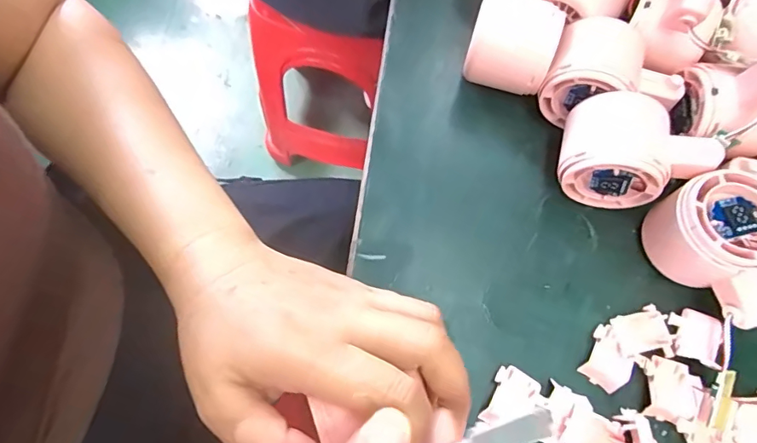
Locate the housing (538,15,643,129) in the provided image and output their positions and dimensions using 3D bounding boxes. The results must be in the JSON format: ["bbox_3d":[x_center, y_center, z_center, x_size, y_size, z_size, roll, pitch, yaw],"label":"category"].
[{"bbox_3d":[0.138,-0.097,0.310,0.052,0.048,0.053,23,70,10],"label":"housing"}]

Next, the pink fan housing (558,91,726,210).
[{"bbox_3d":[0.153,-0.038,0.293,0.077,0.054,0.050,19,69,9],"label":"pink fan housing"}]

